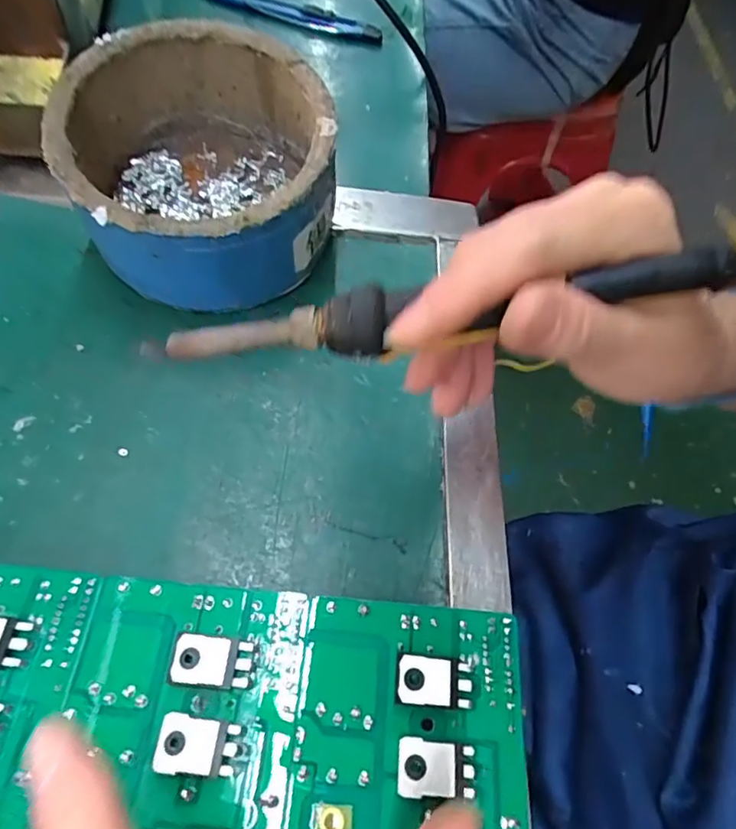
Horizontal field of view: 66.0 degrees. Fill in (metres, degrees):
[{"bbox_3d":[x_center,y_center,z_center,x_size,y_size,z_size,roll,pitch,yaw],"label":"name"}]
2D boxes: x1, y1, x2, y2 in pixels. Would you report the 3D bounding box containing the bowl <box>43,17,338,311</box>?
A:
[{"bbox_3d":[-0.077,-0.114,0.272,0.113,0.077,0.124,-14,62,-14],"label":"bowl"}]

